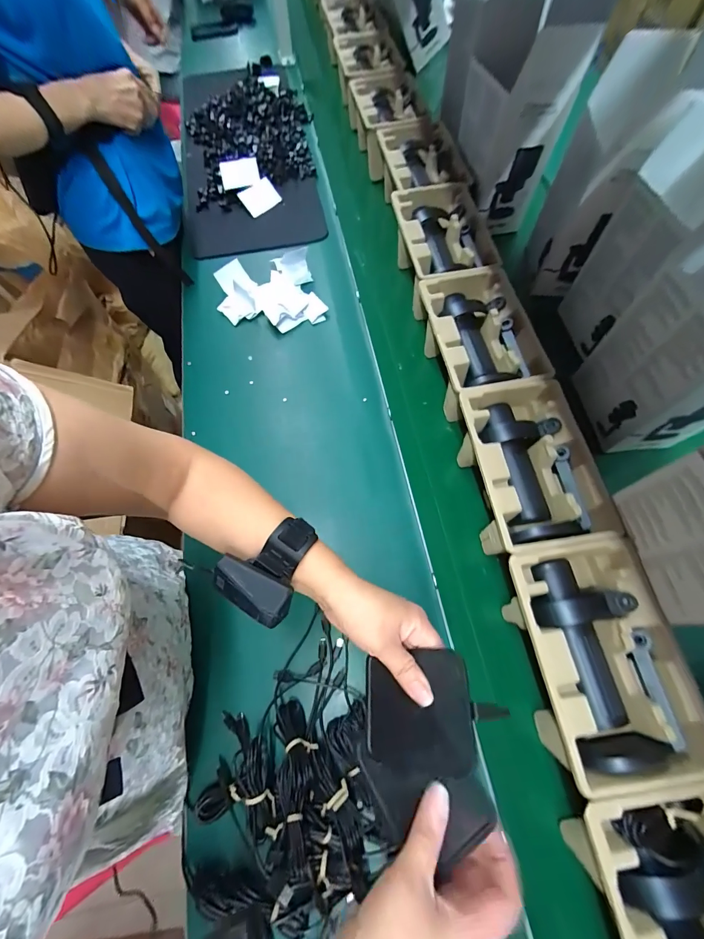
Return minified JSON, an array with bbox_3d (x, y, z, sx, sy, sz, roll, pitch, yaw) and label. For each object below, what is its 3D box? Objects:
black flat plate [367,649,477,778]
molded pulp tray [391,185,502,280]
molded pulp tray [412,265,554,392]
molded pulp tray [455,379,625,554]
[{"bbox_3d":[0.051,0.191,0.283,0.092,0.005,0.079,-20,58,33],"label":"black flat plate"},{"bbox_3d":[0.163,-0.420,0.672,0.144,0.089,0.233,-10,68,-3],"label":"molded pulp tray"},{"bbox_3d":[0.198,-0.215,0.590,0.150,0.097,0.242,-9,68,-2],"label":"molded pulp tray"},{"bbox_3d":[0.238,0.003,0.499,0.148,0.099,0.229,-8,68,-2],"label":"molded pulp tray"}]

